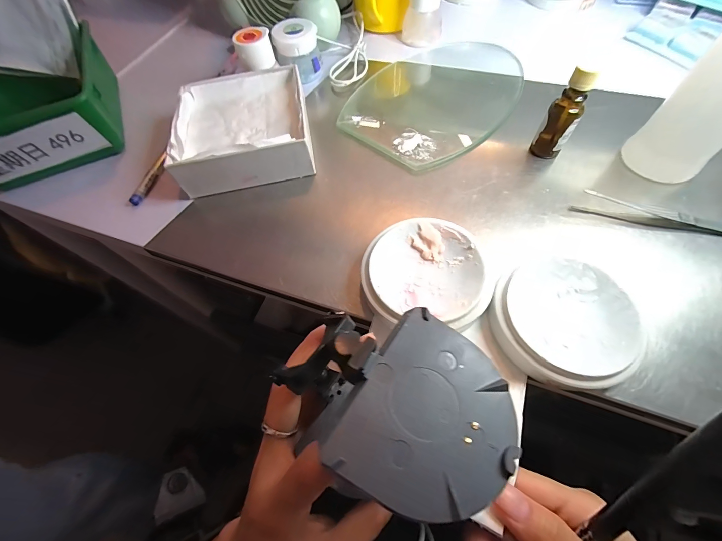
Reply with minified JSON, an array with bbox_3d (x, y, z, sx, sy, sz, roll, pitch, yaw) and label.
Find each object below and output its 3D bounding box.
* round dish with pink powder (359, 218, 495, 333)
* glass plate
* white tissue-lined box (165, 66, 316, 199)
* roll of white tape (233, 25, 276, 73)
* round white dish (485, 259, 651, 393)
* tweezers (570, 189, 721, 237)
[{"bbox_3d":[0.047,0.002,0.226,0.089,0.022,0.080,5,62,7],"label":"round dish with pink powder"},{"bbox_3d":[0.090,-0.201,0.341,0.156,0.006,0.233,39,70,21],"label":"glass plate"},{"bbox_3d":[-0.115,-0.146,0.308,0.123,0.042,0.131,-11,61,-2],"label":"white tissue-lined box"},{"bbox_3d":[-0.112,-0.234,0.325,0.036,0.030,0.033,-2,62,3],"label":"roll of white tape"},{"bbox_3d":[0.133,0.033,0.204,0.086,0.020,0.084,-2,62,3],"label":"round white dish"},{"bbox_3d":[0.237,-0.044,0.247,0.116,0.006,0.018,18,64,13],"label":"tweezers"}]

